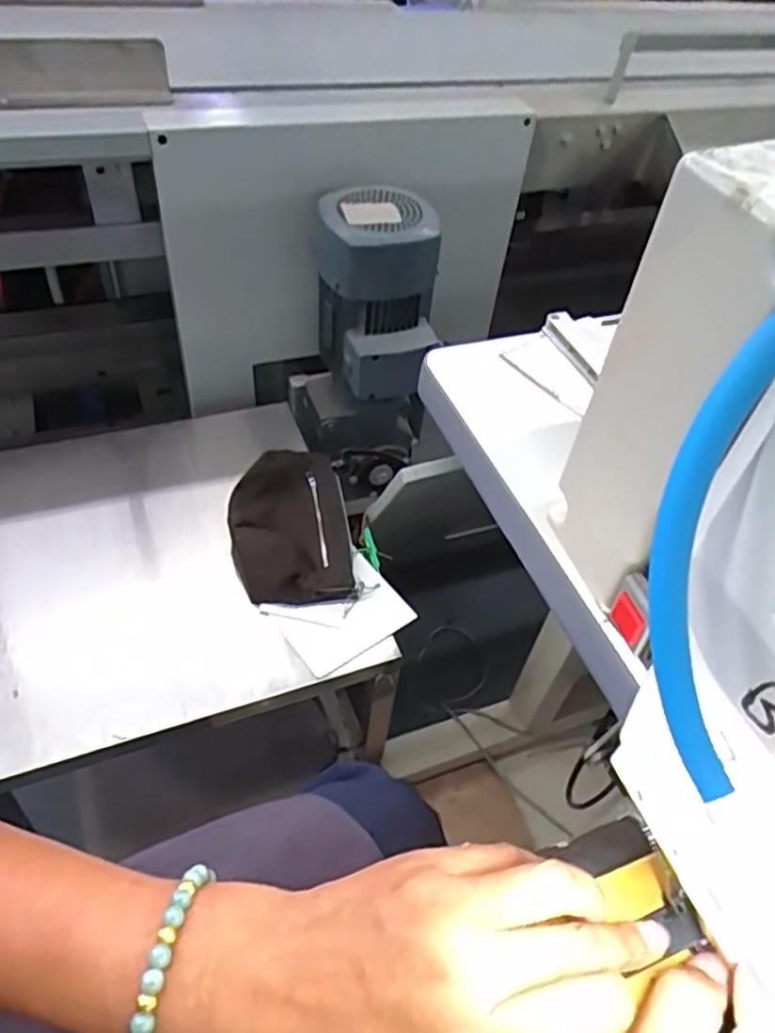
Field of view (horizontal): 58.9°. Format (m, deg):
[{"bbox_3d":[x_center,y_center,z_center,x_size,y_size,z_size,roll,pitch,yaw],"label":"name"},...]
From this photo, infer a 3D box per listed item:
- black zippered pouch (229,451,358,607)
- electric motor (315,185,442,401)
[{"bbox_3d":[-0.119,0.006,0.840,0.143,0.043,0.223,-3,49,-9],"label":"black zippered pouch"},{"bbox_3d":[-0.015,-0.293,0.926,0.150,0.228,0.180,-5,49,-10],"label":"electric motor"}]

